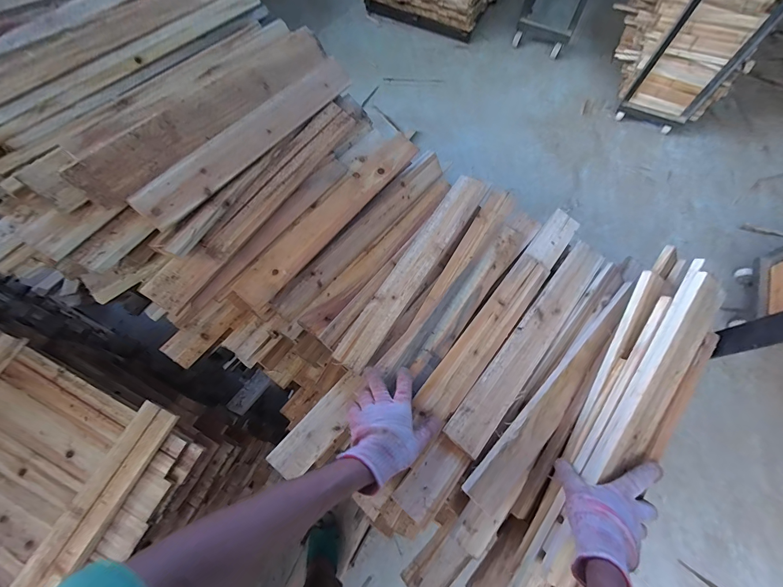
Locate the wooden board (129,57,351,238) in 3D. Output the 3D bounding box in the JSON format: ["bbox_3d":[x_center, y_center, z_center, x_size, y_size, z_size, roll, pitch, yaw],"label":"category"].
[{"bbox_3d":[-0.232,-0.281,0.583,0.065,0.018,0.464,50,62,-27],"label":"wooden board"}]

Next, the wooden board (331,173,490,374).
[{"bbox_3d":[0.055,-0.065,0.671,0.068,0.023,0.495,31,69,11],"label":"wooden board"}]

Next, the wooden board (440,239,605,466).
[{"bbox_3d":[0.258,0.069,0.598,0.064,0.008,0.480,39,66,13],"label":"wooden board"}]

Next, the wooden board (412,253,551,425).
[{"bbox_3d":[0.172,0.064,0.590,0.064,0.015,0.366,38,66,13],"label":"wooden board"}]

